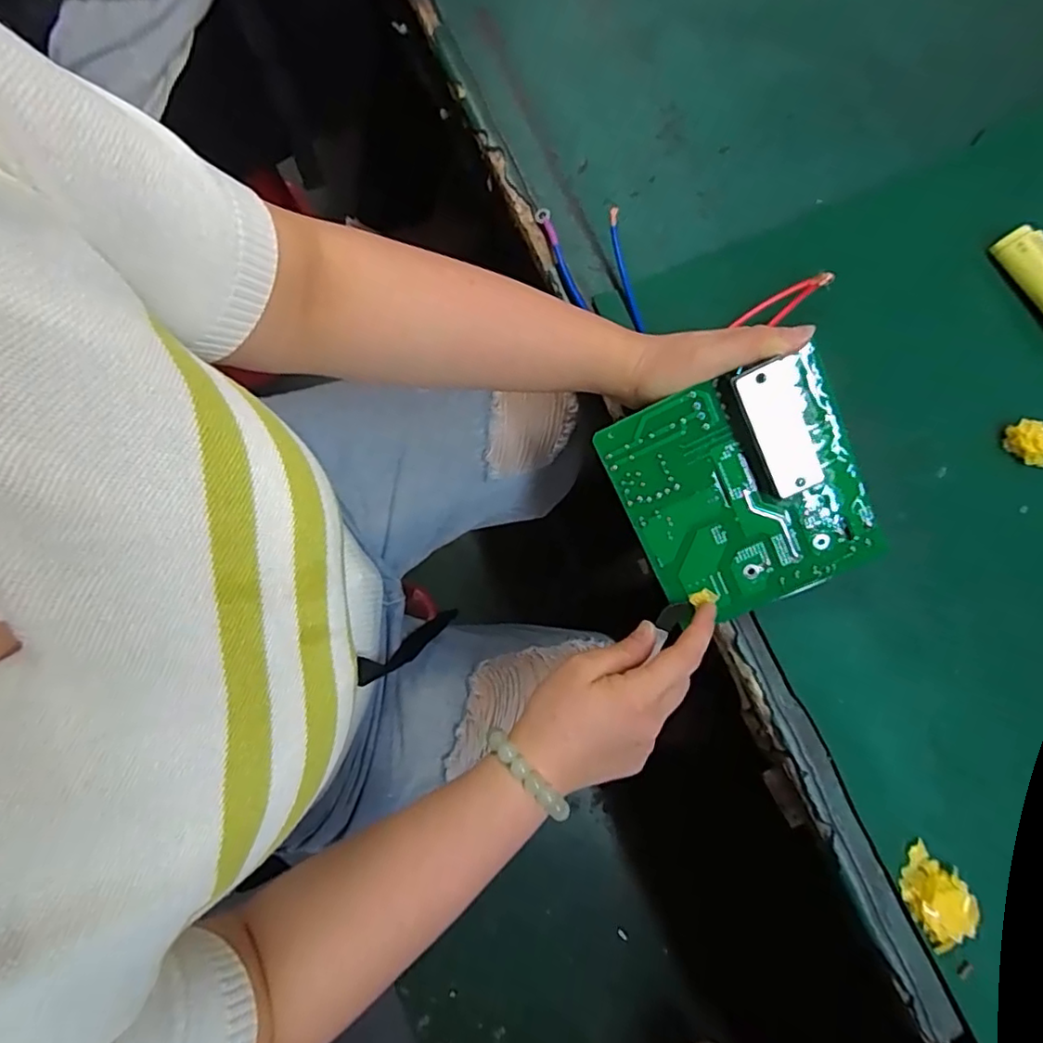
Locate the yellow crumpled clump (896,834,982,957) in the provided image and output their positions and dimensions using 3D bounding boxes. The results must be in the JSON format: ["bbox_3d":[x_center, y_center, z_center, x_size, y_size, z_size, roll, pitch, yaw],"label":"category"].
[{"bbox_3d":[0.262,0.237,0.374,0.040,0.018,0.048,-38,83,-9],"label":"yellow crumpled clump"}]

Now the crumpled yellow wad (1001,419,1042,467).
[{"bbox_3d":[0.373,-0.057,0.432,0.033,0.018,0.024,29,80,5],"label":"crumpled yellow wad"}]

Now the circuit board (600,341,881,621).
[{"bbox_3d":[0.140,-0.014,0.372,0.136,0.021,0.154,-24,110,14],"label":"circuit board"}]

